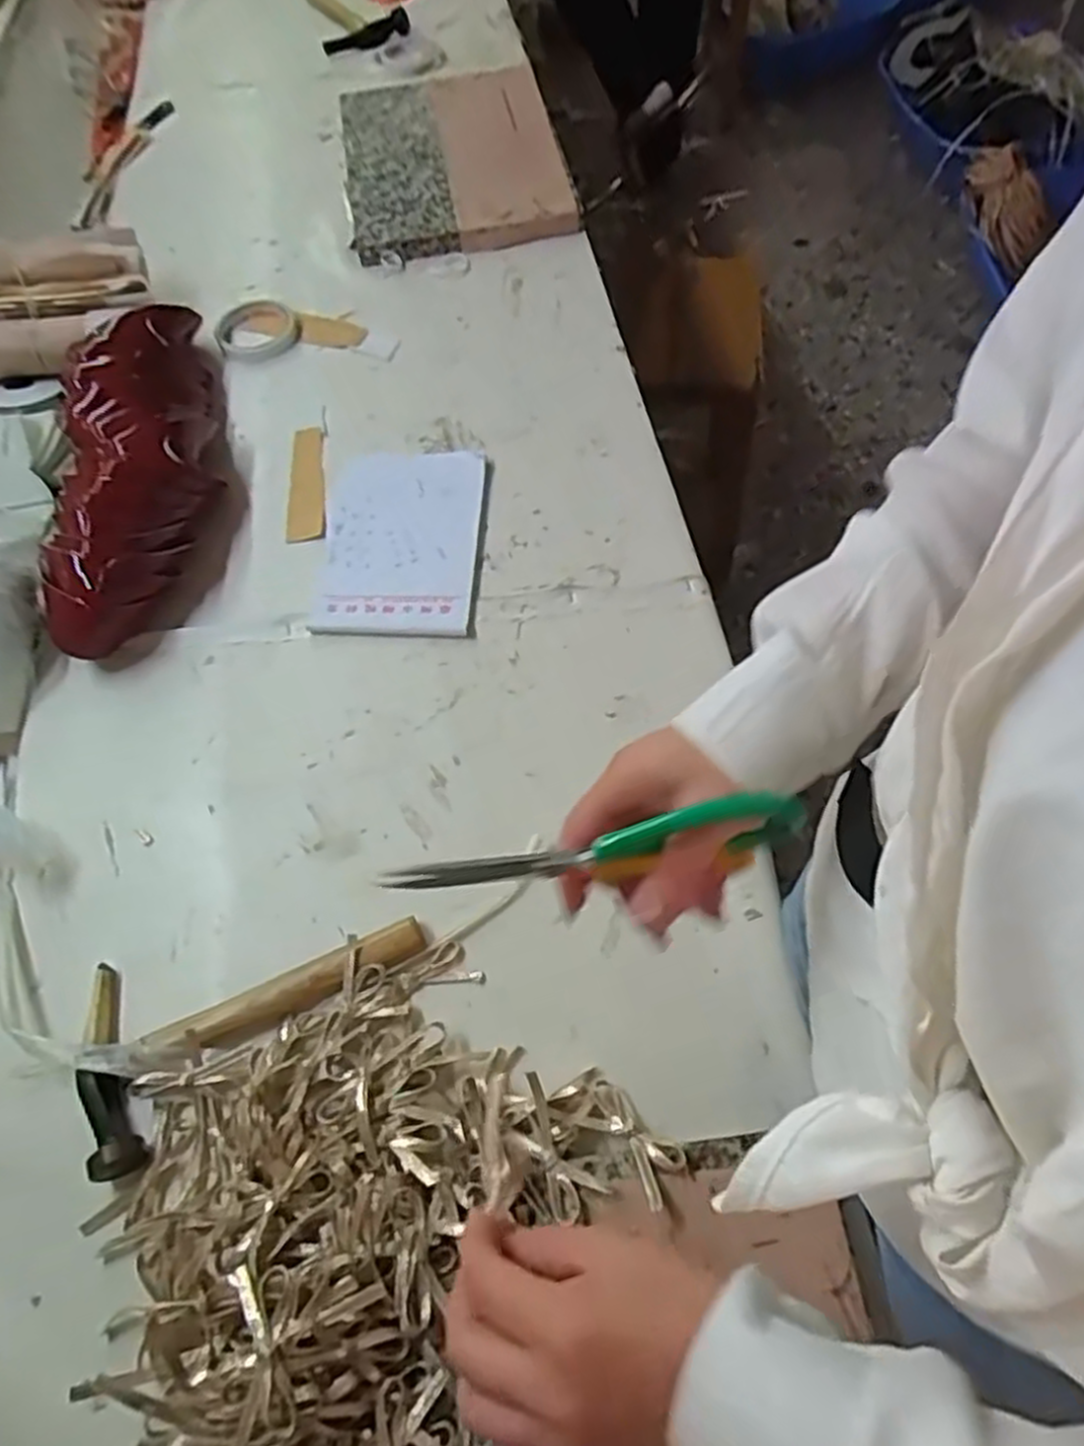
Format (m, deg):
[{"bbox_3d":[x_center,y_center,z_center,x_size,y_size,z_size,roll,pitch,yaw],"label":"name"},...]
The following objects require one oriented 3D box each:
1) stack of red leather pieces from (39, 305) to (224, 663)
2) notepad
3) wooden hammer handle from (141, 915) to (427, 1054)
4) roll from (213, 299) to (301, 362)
[{"bbox_3d":[-0.384,-0.262,0.765,0.127,0.092,0.434,-10,61,-3],"label":"stack of red leather pieces"},{"bbox_3d":[-0.138,-0.183,0.761,0.151,0.006,0.225,1,61,3],"label":"notepad"},{"bbox_3d":[-0.174,0.184,0.552,0.189,0.019,0.029,-23,63,-10],"label":"wooden hammer handle"},{"bbox_3d":[-0.328,-0.452,0.920,0.090,0.018,0.090,-1,61,2],"label":"roll"}]

